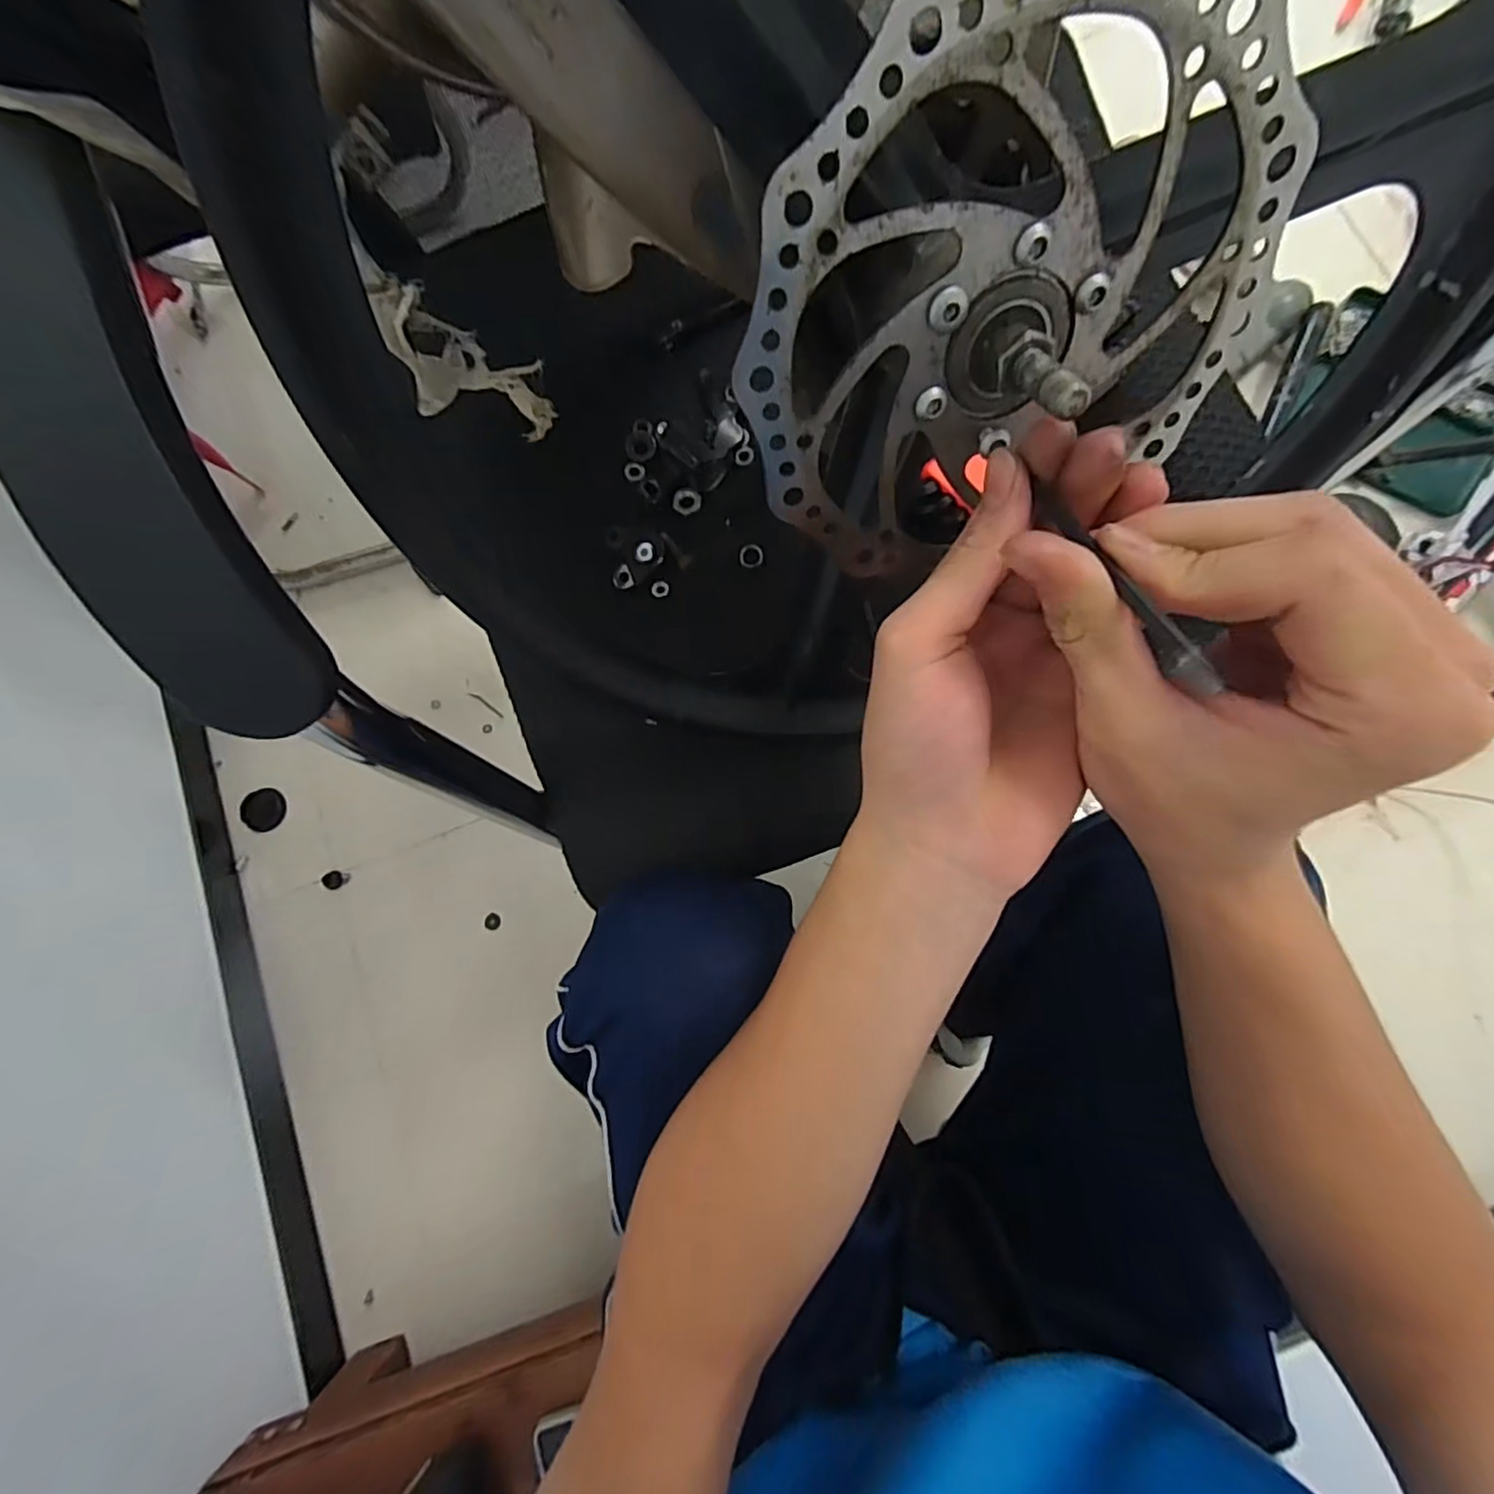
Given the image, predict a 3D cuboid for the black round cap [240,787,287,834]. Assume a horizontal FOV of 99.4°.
[{"bbox_3d":[-0.622,0.081,0.817,0.054,0.017,0.055,-5,82,3],"label":"black round cap"}]

